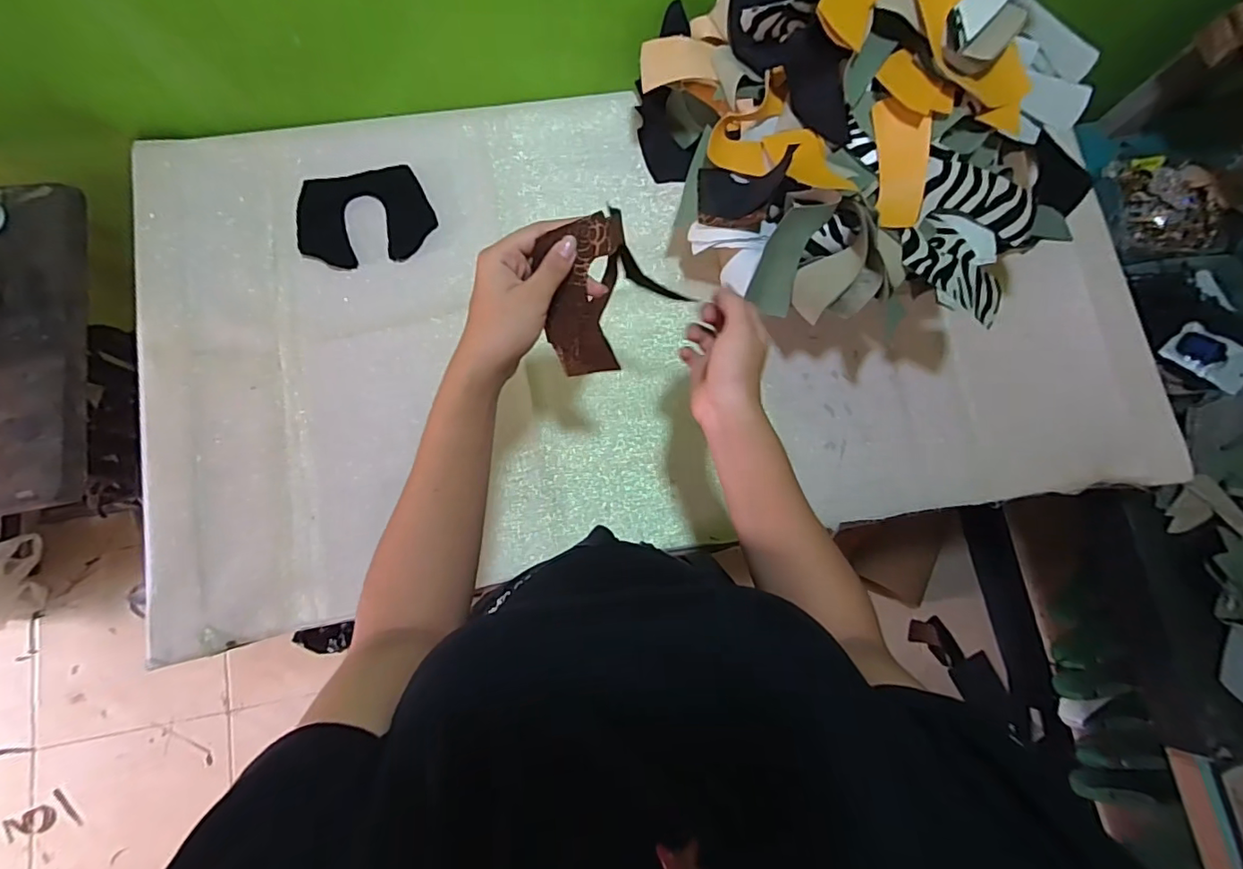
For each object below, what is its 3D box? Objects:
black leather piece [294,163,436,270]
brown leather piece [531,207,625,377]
[{"bbox_3d":[-0.313,-0.265,0.668,0.155,0.004,0.117,-14,84,-8],"label":"black leather piece"},{"bbox_3d":[-0.030,-0.100,0.410,0.061,0.130,0.016,9,36,-2],"label":"brown leather piece"}]

